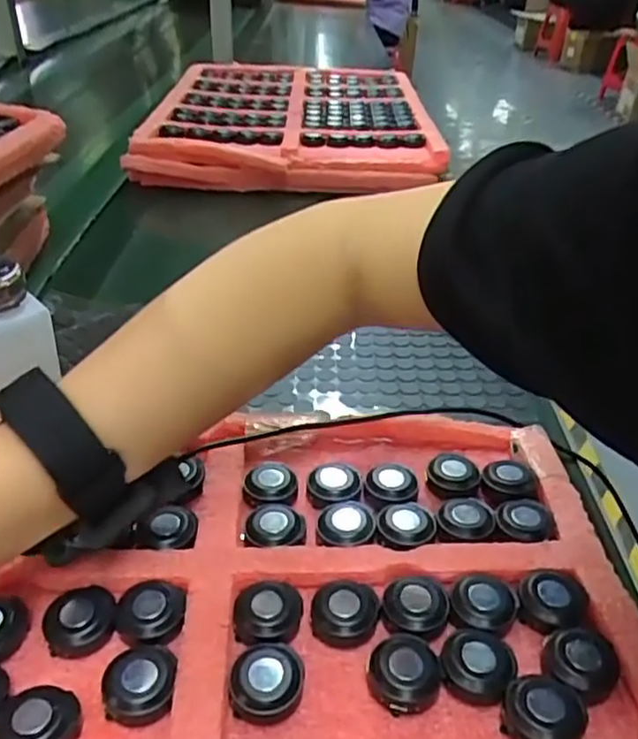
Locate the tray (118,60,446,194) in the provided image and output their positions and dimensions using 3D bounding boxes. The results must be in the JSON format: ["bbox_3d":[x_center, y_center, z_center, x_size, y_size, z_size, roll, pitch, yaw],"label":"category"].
[{"bbox_3d":[-0.037,-0.382,1.007,0.386,0.053,0.527,3,33,-1],"label":"tray"}]

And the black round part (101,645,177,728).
[{"bbox_3d":[-0.072,0.125,0.268,0.028,0.013,0.029,1,34,0],"label":"black round part"}]

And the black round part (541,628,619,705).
[{"bbox_3d":[0.109,0.124,0.279,0.030,0.015,0.024,25,40,31],"label":"black round part"}]

